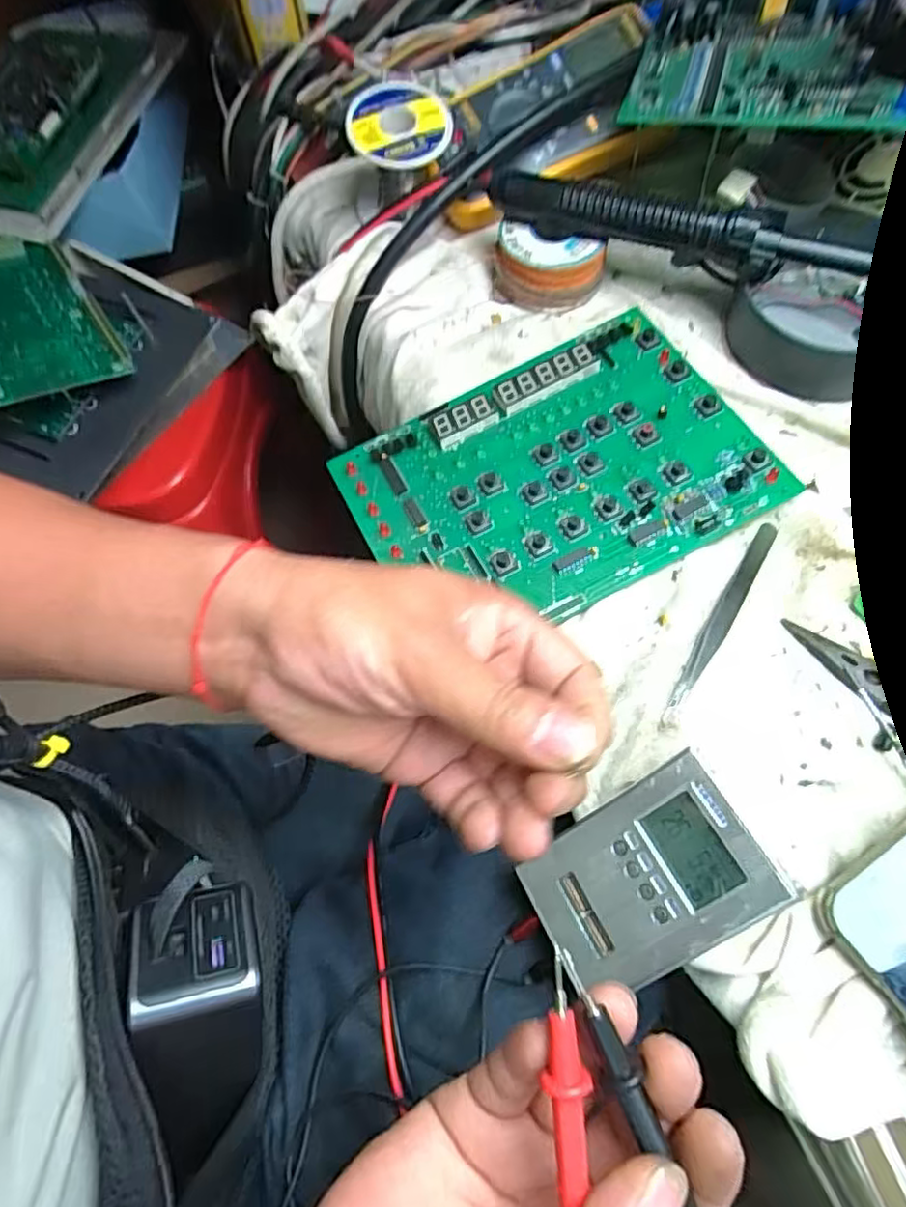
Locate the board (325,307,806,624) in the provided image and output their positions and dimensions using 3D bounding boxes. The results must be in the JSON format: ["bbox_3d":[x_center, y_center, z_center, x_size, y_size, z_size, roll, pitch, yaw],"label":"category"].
[{"bbox_3d":[0.056,-0.073,0.363,0.210,0.013,0.153,-27,70,-8],"label":"board"}]

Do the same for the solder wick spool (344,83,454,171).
[{"bbox_3d":[-0.034,-0.298,0.407,0.064,0.011,0.052,12,90,0],"label":"solder wick spool"}]

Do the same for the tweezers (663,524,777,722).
[{"bbox_3d":[0.137,0.007,0.332,0.010,0.009,0.127,32,73,16],"label":"tweezers"}]

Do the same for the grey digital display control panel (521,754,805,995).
[{"bbox_3d":[0.081,0.119,0.278,0.099,0.004,0.066,-42,57,18],"label":"grey digital display control panel"}]

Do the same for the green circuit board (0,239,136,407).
[{"bbox_3d":[-0.384,-0.258,0.579,0.115,0.016,0.206,-29,72,-25],"label":"green circuit board"}]

